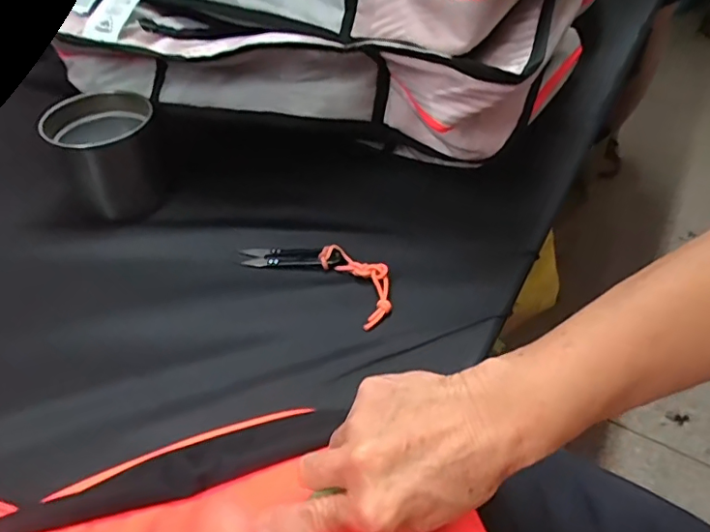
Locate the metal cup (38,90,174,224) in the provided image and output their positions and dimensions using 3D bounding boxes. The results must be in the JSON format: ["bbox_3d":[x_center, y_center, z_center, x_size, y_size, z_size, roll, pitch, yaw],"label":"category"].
[{"bbox_3d":[-0.257,-0.119,0.572,0.102,0.101,0.100,0,45,0],"label":"metal cup"}]

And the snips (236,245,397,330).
[{"bbox_3d":[-0.032,0.000,0.500,0.153,0.021,0.057,26,50,23],"label":"snips"}]

